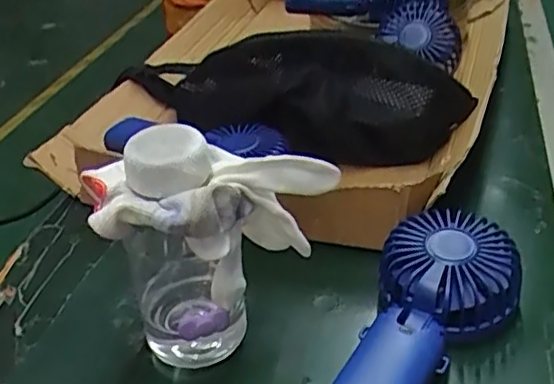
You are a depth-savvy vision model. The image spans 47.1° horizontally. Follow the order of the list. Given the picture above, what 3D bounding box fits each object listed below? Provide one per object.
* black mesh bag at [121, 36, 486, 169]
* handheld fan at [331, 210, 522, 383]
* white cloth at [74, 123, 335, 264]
[{"bbox_3d":[-0.008,-0.092,0.594,0.344,0.101,0.093,14,40,23],"label":"black mesh bag"},{"bbox_3d":[0.087,0.081,0.371,0.084,0.052,0.170,13,38,24],"label":"handheld fan"},{"bbox_3d":[-0.033,0.007,0.342,0.128,0.082,0.058,-12,37,-11],"label":"white cloth"}]

